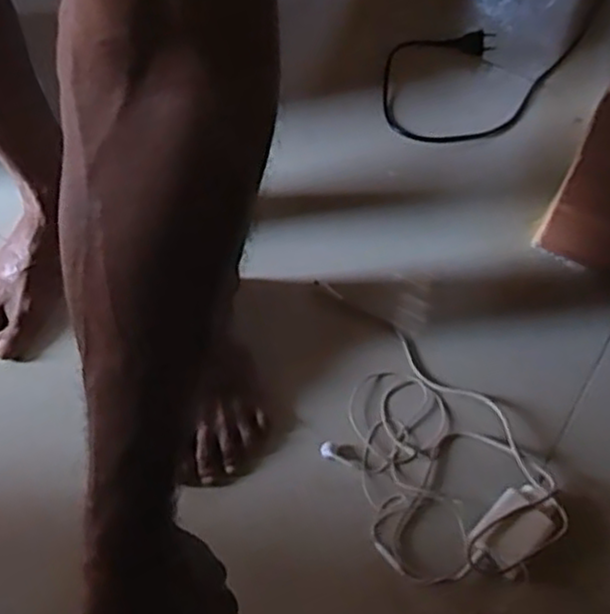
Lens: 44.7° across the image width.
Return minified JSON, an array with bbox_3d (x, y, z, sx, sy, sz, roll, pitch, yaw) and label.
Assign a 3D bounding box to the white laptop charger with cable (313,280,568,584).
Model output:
[{"bbox_3d":[0.096,0.108,0.738,0.175,0.042,0.351,-27,62,-15],"label":"white laptop charger with cable"}]

